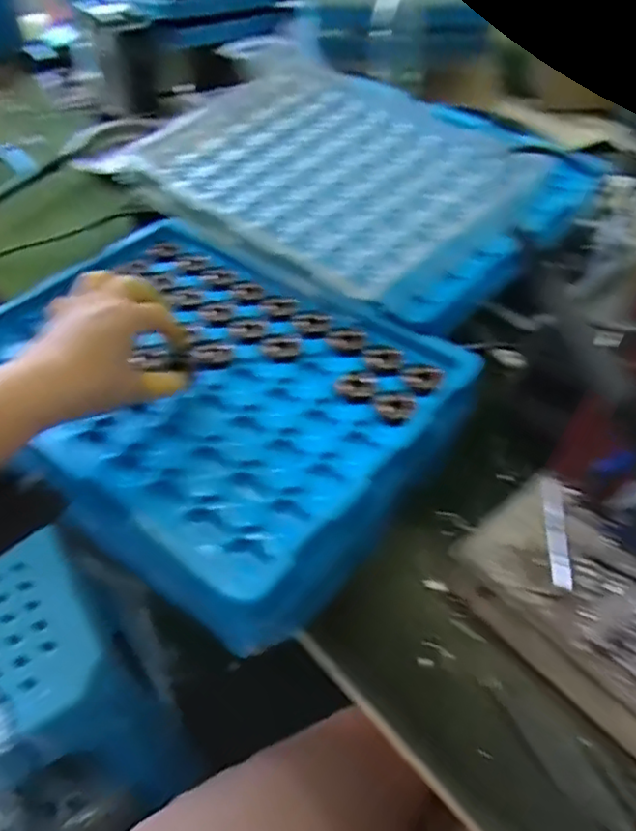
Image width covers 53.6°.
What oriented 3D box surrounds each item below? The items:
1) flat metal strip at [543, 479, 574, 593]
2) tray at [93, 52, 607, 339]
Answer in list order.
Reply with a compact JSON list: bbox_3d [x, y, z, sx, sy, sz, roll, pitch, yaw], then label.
[{"bbox_3d":[0.154,0.073,0.408,0.012,0.004,0.081,4,47,6],"label":"flat metal strip"},{"bbox_3d":[0.023,-0.244,0.654,0.440,0.068,0.304,34,57,30],"label":"tray"}]

